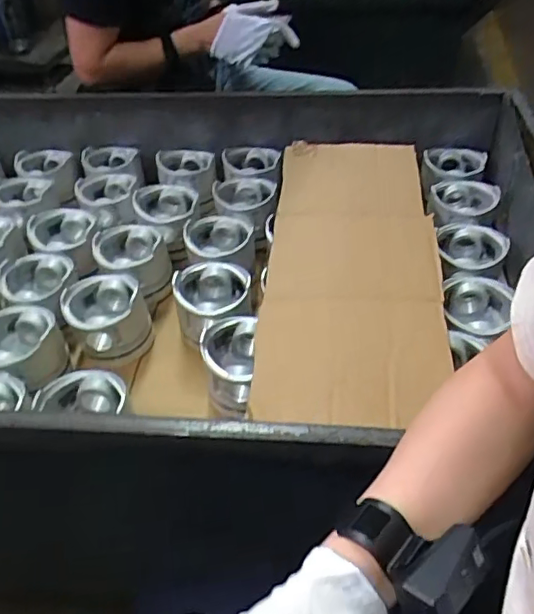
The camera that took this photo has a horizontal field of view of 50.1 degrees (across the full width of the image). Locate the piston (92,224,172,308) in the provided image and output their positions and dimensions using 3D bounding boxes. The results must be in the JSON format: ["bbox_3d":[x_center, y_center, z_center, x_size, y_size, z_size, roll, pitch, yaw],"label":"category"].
[{"bbox_3d":[-0.208,-0.068,0.896,0.115,0.075,0.105,-2,44,1],"label":"piston"}]

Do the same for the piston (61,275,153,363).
[{"bbox_3d":[-0.223,0.017,0.813,0.107,0.080,0.104,-20,46,-17],"label":"piston"}]

